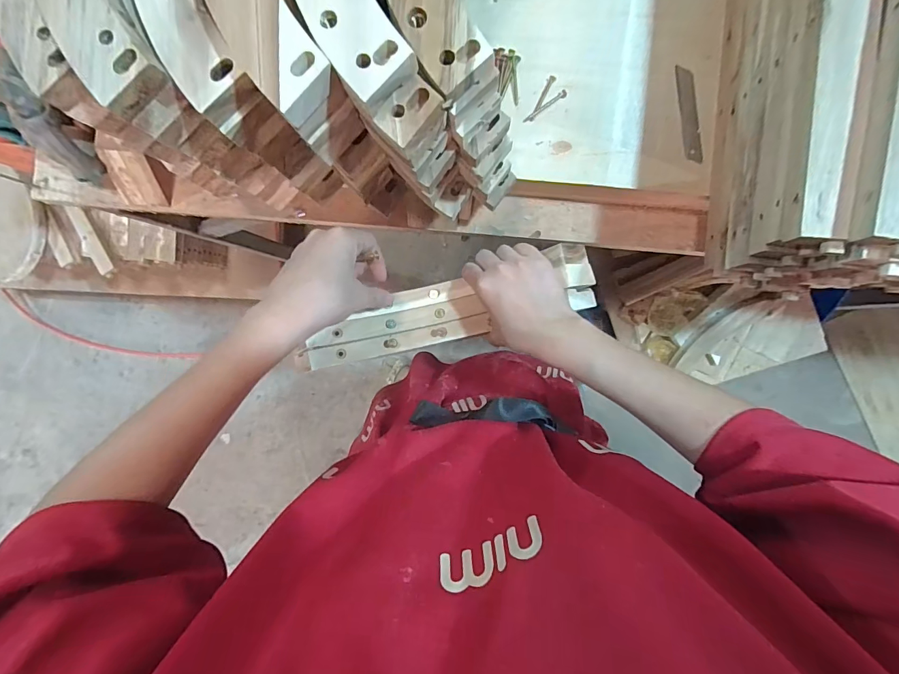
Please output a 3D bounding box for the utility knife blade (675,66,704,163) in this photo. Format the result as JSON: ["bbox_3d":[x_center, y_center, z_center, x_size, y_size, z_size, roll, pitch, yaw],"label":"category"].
[{"bbox_3d":[0.256,-0.237,0.441,0.020,0.009,0.099,-5,91,10],"label":"utility knife blade"}]

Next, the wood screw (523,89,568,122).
[{"bbox_3d":[0.103,-0.247,0.444,0.053,0.004,0.008,-34,90,4],"label":"wood screw"}]

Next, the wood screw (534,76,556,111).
[{"bbox_3d":[0.099,-0.257,0.443,0.009,0.004,0.051,30,94,2],"label":"wood screw"}]

